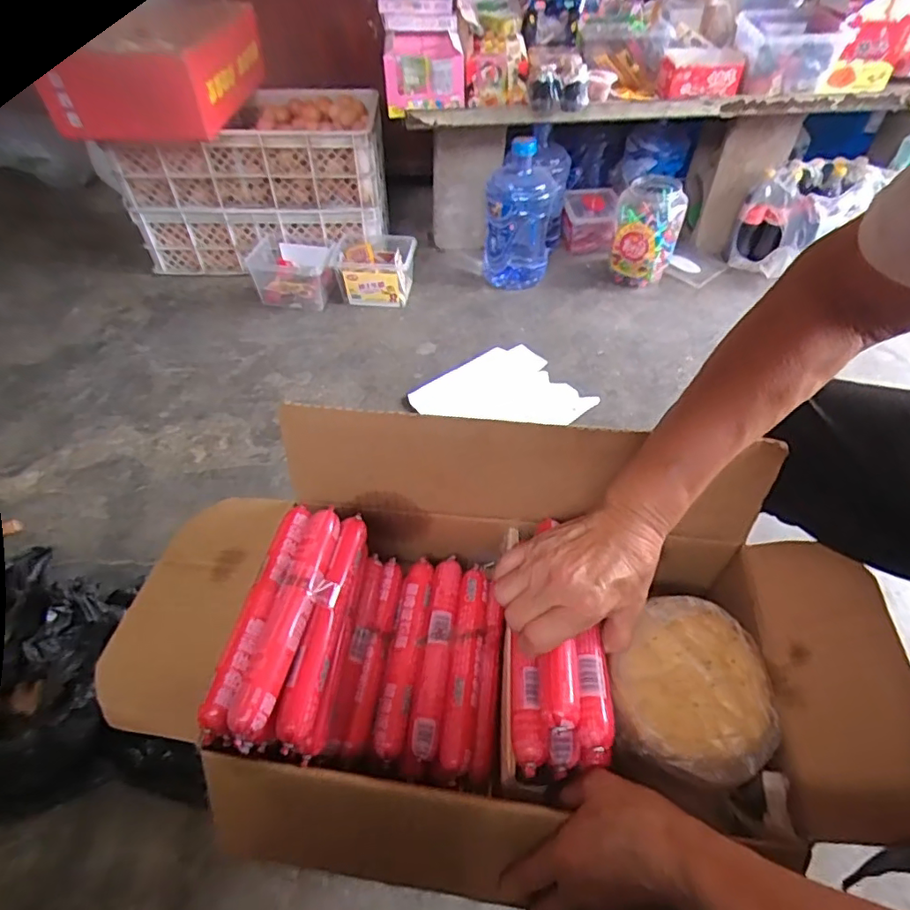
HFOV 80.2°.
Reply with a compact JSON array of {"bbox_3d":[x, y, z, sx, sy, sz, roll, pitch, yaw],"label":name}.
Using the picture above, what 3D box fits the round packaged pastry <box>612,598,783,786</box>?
[{"bbox_3d":[0.180,0.173,0.405,0.112,0.028,0.120,36,56,29],"label":"round packaged pastry"}]

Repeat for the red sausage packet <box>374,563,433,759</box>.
[{"bbox_3d":[-0.042,0.167,0.470,0.029,0.027,0.165,6,47,5],"label":"red sausage packet"}]

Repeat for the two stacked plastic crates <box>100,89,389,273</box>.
[{"bbox_3d":[-0.473,-0.670,1.315,0.568,0.338,0.274,-1,47,-1],"label":"two stacked plastic crates"}]

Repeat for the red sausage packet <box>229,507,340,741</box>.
[{"bbox_3d":[-0.118,0.109,0.384,0.029,0.026,0.161,8,47,7],"label":"red sausage packet"}]

